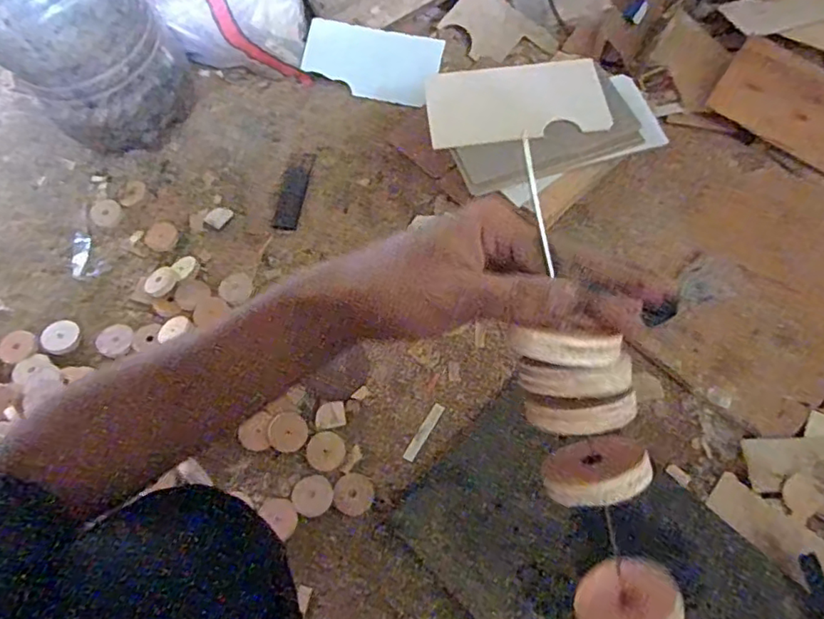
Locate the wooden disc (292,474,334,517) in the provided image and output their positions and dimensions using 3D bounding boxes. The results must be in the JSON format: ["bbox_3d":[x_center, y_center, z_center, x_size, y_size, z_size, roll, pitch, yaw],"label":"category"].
[{"bbox_3d":[-0.129,0.242,0.734,0.050,0.012,0.049,1,78,-6],"label":"wooden disc"}]

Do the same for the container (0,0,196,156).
[{"bbox_3d":[-0.537,-0.439,0.934,0.241,0.340,0.235,-30,67,-11],"label":"container"}]

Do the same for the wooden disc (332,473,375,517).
[{"bbox_3d":[-0.076,0.243,0.742,0.051,0.005,0.051,-1,64,2],"label":"wooden disc"}]

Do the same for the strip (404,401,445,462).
[{"bbox_3d":[0.017,0.168,0.770,0.015,0.004,0.085,30,79,16],"label":"strip"}]

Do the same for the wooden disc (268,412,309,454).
[{"bbox_3d":[-0.169,0.168,0.770,0.052,0.009,0.051,-1,64,2],"label":"wooden disc"}]

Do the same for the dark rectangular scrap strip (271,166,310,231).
[{"bbox_3d":[-0.203,-0.190,0.959,0.046,0.012,0.124,8,65,6],"label":"dark rectangular scrap strip"}]

